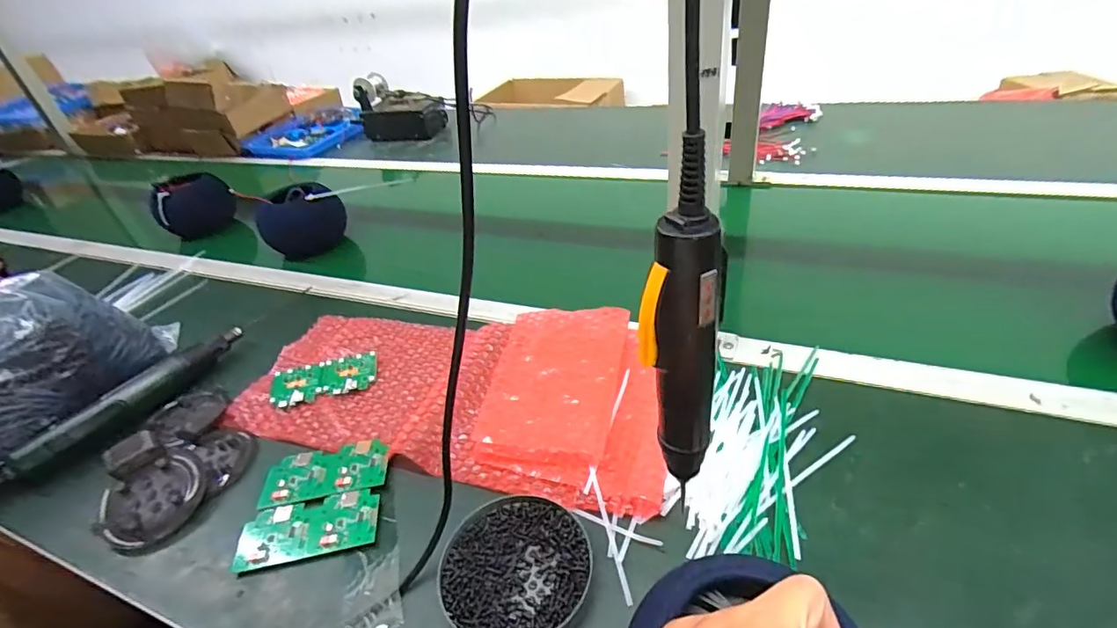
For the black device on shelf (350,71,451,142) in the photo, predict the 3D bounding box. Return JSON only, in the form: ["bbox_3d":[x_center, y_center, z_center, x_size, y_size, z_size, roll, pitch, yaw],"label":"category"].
[{"bbox_3d":[-0.401,-0.521,1.287,0.216,0.114,0.157,11,42,24],"label":"black device on shelf"}]

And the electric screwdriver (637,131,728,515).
[{"bbox_3d":[0.067,0.017,0.285,0.037,0.213,0.033,7,40,20],"label":"electric screwdriver"}]

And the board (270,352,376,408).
[{"bbox_3d":[-0.266,0.074,0.589,0.116,0.008,0.052,-11,38,-5],"label":"board"}]

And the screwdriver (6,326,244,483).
[{"bbox_3d":[-0.469,0.097,0.589,0.038,0.043,0.243,21,46,32],"label":"screwdriver"}]

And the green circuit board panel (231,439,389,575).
[{"bbox_3d":[-0.217,0.165,0.467,0.114,0.011,0.107,-8,38,-2],"label":"green circuit board panel"}]

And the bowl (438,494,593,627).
[{"bbox_3d":[-0.032,0.193,0.390,0.111,0.022,0.109,-4,38,3],"label":"bowl"}]

